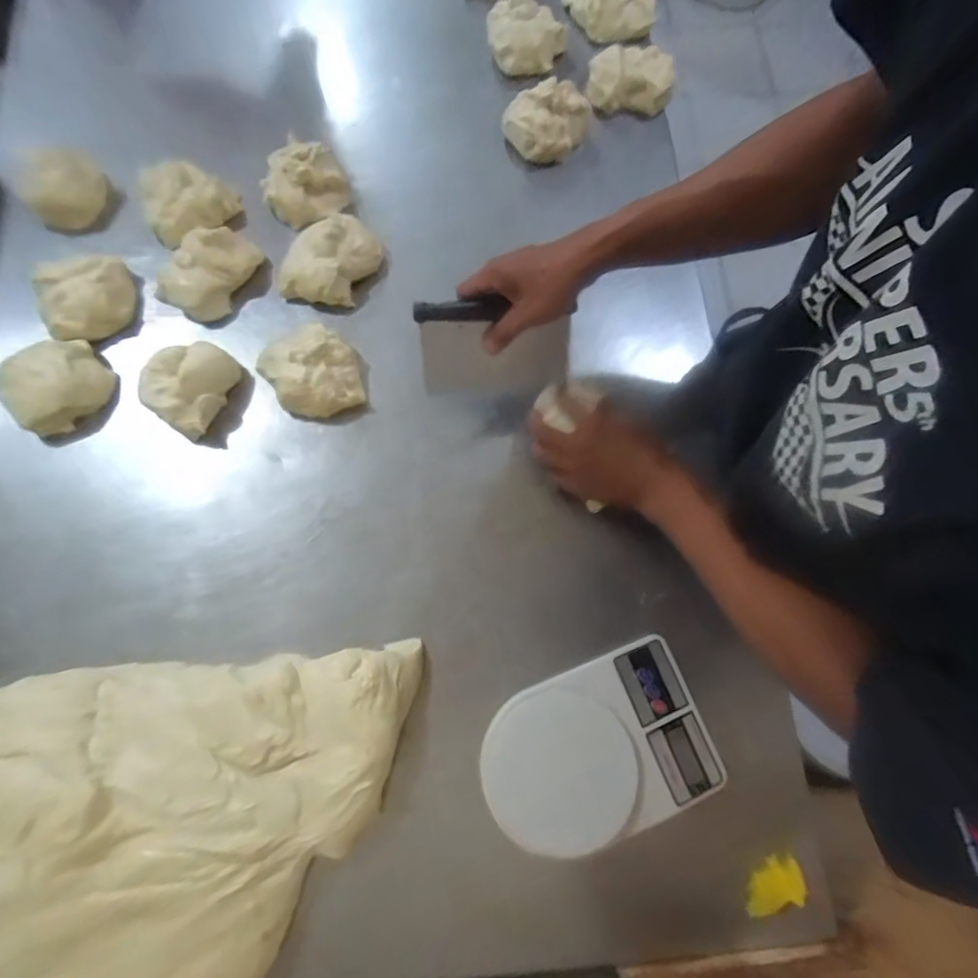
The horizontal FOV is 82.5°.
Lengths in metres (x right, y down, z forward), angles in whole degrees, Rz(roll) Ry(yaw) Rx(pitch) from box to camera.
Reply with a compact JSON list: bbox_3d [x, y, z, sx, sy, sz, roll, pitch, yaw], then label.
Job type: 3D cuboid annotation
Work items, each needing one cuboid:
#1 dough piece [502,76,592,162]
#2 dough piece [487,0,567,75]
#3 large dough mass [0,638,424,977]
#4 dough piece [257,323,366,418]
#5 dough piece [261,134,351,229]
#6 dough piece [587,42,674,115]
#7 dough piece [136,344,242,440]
[{"bbox_3d":[0.077,-0.474,0.718,0.090,0.058,0.093,0,75,-2],"label":"dough piece"},{"bbox_3d":[0.052,-0.622,0.757,0.108,0.040,0.089,-4,75,-3],"label":"dough piece"},{"bbox_3d":[-0.294,0.297,0.486,0.448,0.071,0.272,-4,75,-3],"label":"large dough mass"},{"bbox_3d":[-0.198,-0.130,0.624,0.101,0.046,0.105,-27,77,-8],"label":"dough piece"},{"bbox_3d":[-0.225,-0.378,0.686,0.105,0.048,0.082,-18,76,-6],"label":"dough piece"},{"bbox_3d":[0.189,-0.544,0.742,0.112,0.044,0.077,16,75,3],"label":"dough piece"},{"bbox_3d":[-0.332,-0.115,0.605,0.076,0.054,0.097,20,75,4],"label":"dough piece"}]

